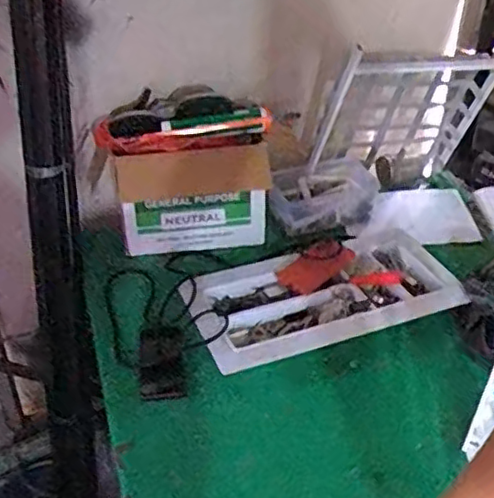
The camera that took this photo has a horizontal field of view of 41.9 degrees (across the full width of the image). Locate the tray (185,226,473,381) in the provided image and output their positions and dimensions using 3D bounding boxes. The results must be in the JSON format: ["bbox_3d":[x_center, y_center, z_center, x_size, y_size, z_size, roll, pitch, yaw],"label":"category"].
[{"bbox_3d":[0.140,0.085,1.176,0.481,0.045,0.237,-14,38,-20],"label":"tray"}]

